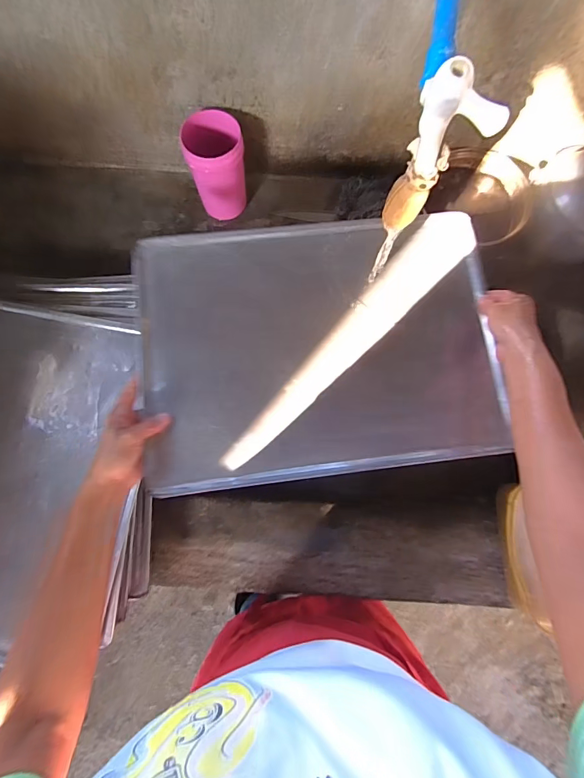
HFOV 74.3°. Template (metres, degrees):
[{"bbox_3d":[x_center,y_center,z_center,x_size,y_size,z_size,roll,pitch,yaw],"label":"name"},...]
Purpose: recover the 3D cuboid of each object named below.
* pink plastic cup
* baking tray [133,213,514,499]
[{"bbox_3d":[-0.116,-0.352,0.617,0.073,0.154,0.071,0,79,-1],"label":"pink plastic cup"},{"bbox_3d":[0.036,-0.061,0.494,0.443,0.027,0.330,-7,79,-2],"label":"baking tray"}]

